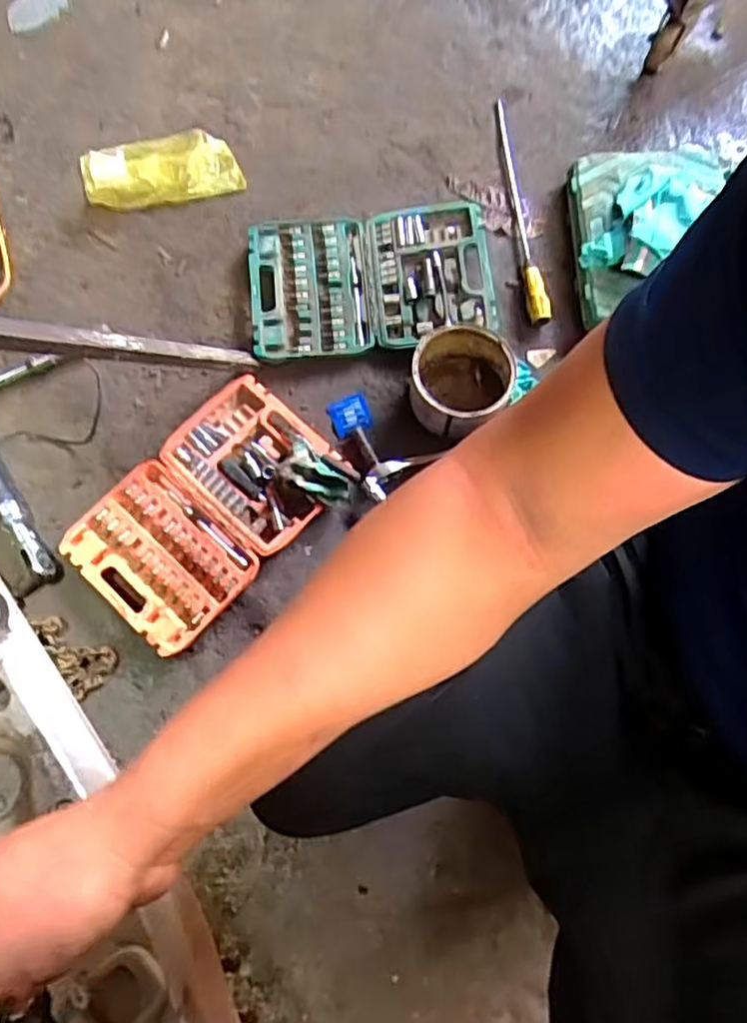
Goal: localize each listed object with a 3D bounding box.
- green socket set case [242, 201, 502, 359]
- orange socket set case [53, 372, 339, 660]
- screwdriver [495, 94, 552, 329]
[{"bbox_3d":[-0.005,-0.388,1.100,0.397,0.058,0.246,-10,77,-2],"label":"green socket set case"},{"bbox_3d":[-0.251,-0.008,1.001,0.247,0.034,0.386,43,81,9],"label":"orange socket set case"},{"bbox_3d":[0.252,-0.531,1.139,0.036,0.037,0.448,-6,77,-1],"label":"screwdriver"}]

